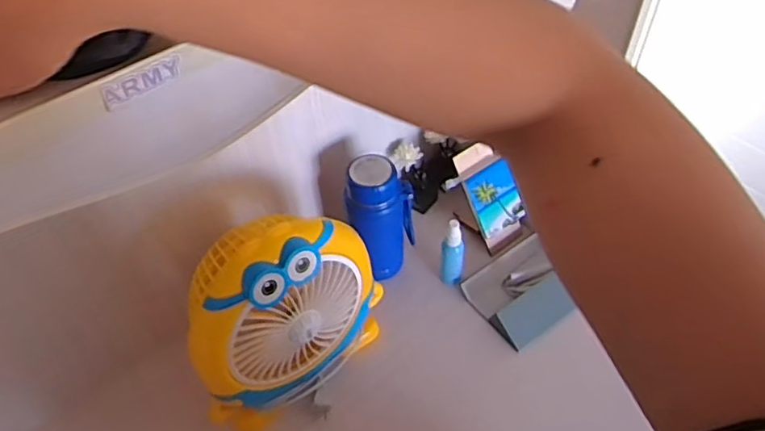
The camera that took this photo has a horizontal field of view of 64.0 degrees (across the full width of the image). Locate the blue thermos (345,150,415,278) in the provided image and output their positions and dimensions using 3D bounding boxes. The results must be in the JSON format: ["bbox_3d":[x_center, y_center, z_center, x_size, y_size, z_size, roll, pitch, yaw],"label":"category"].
[{"bbox_3d":[-0.003,0.007,0.845,0.092,0.177,0.073,-2,50,1],"label":"blue thermos"}]

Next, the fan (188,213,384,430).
[{"bbox_3d":[-0.121,0.114,0.738,0.246,0.248,0.120,-35,57,-24],"label":"fan"}]

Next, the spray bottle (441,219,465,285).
[{"bbox_3d":[0.099,0.054,0.862,0.031,0.118,0.024,5,51,7],"label":"spray bottle"}]

